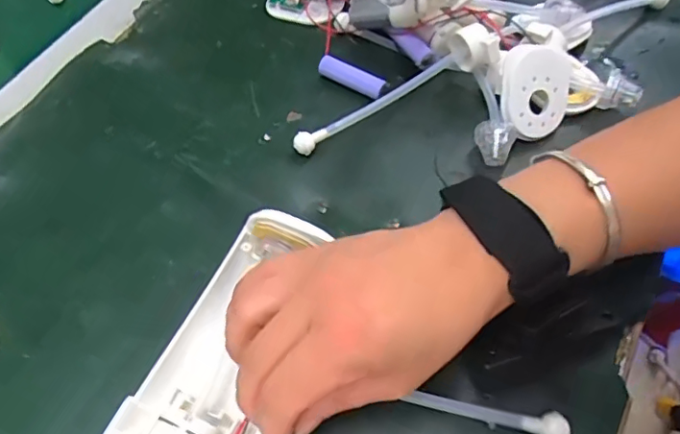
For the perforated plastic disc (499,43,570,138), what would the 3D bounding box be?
[{"bbox_3d":[0.125,-0.079,0.349,0.050,0.057,0.012,-8,13,-16],"label":"perforated plastic disc"}]

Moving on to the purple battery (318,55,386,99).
[{"bbox_3d":[0.008,-0.098,0.385,0.049,0.013,0.010,28,64,19],"label":"purple battery"}]

